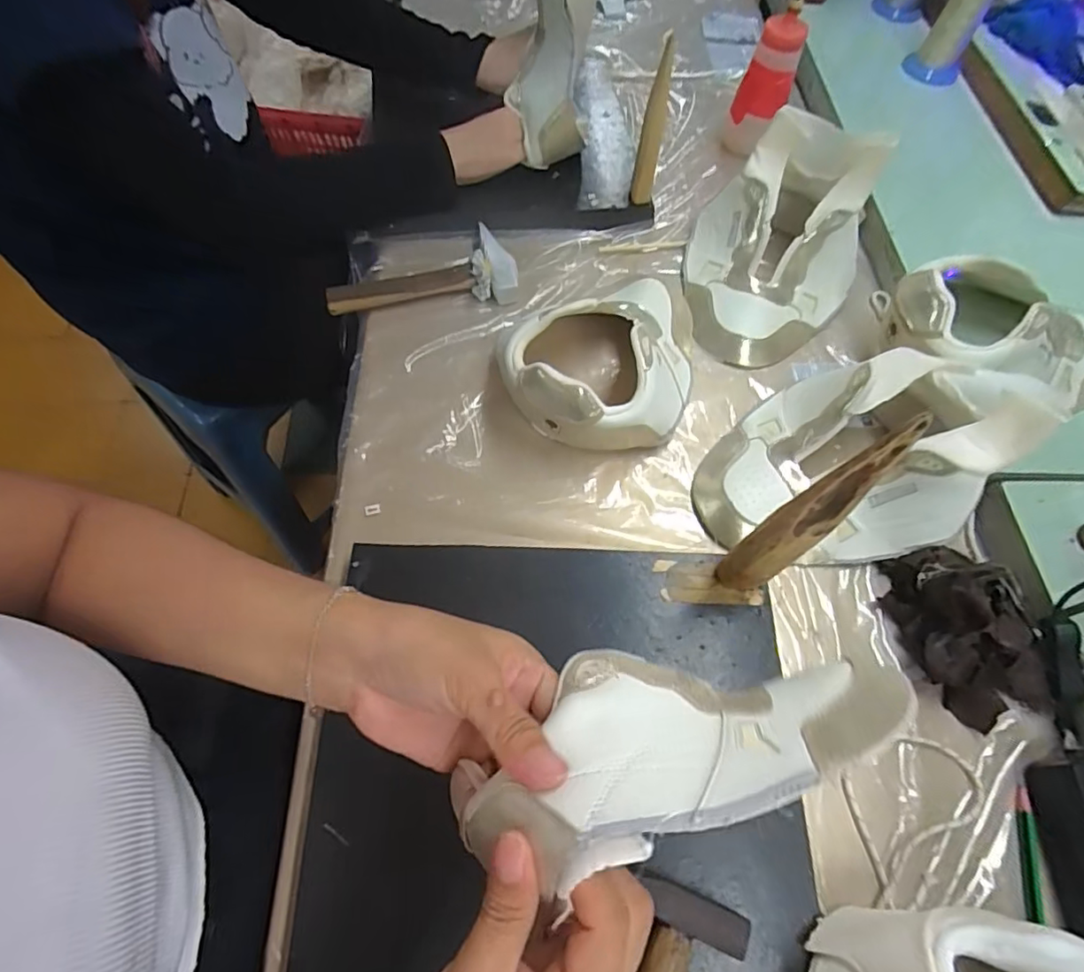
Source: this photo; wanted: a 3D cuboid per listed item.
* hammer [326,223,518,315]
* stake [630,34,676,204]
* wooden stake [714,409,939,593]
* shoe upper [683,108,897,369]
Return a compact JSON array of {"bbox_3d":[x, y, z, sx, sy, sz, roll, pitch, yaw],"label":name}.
[{"bbox_3d":[-0.117,-0.214,0.568,0.179,0.027,0.083,-5,63,-5],"label":"hammer"},{"bbox_3d":[0.108,-0.345,0.561,0.022,0.168,0.019,7,63,2],"label":"stake"},{"bbox_3d":[0.148,0.023,0.332,0.035,0.206,0.024,-24,66,-13],"label":"wooden stake"},{"bbox_3d":[0.226,-0.233,0.545,0.158,0.109,0.209,23,64,10],"label":"shoe upper"}]

